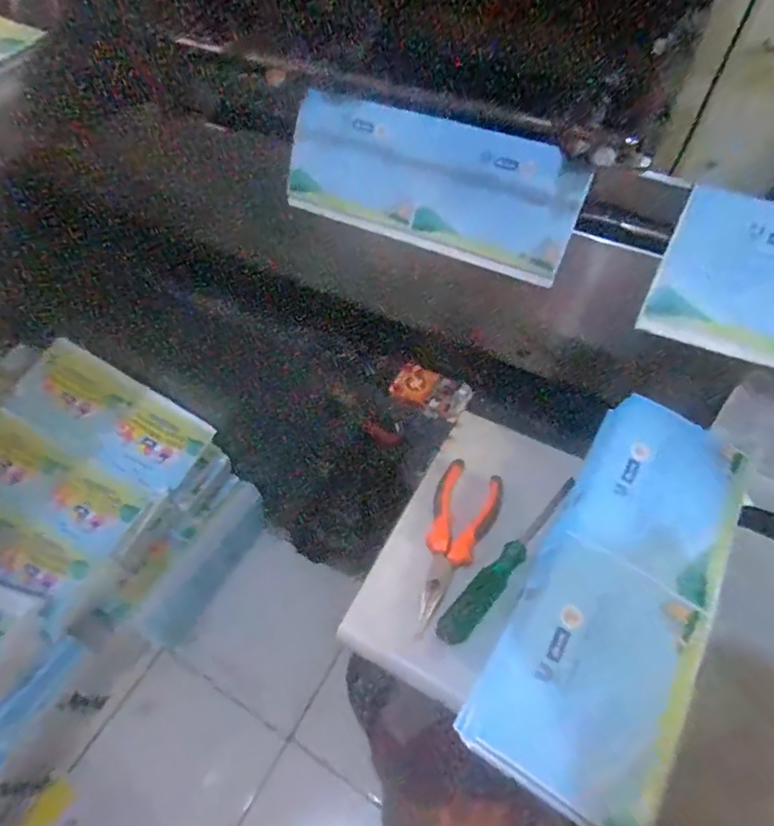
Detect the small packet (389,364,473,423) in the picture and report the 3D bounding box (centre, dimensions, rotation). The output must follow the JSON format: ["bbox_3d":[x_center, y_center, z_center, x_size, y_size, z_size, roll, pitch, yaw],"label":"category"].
[{"bbox_3d":[0.057,-0.027,0.698,0.100,0.006,0.054,24,75,17],"label":"small packet"}]

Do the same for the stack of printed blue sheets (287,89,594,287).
[{"bbox_3d":[0.037,-0.228,0.529,0.300,0.121,0.012,22,27,17],"label":"stack of printed blue sheets"}]

